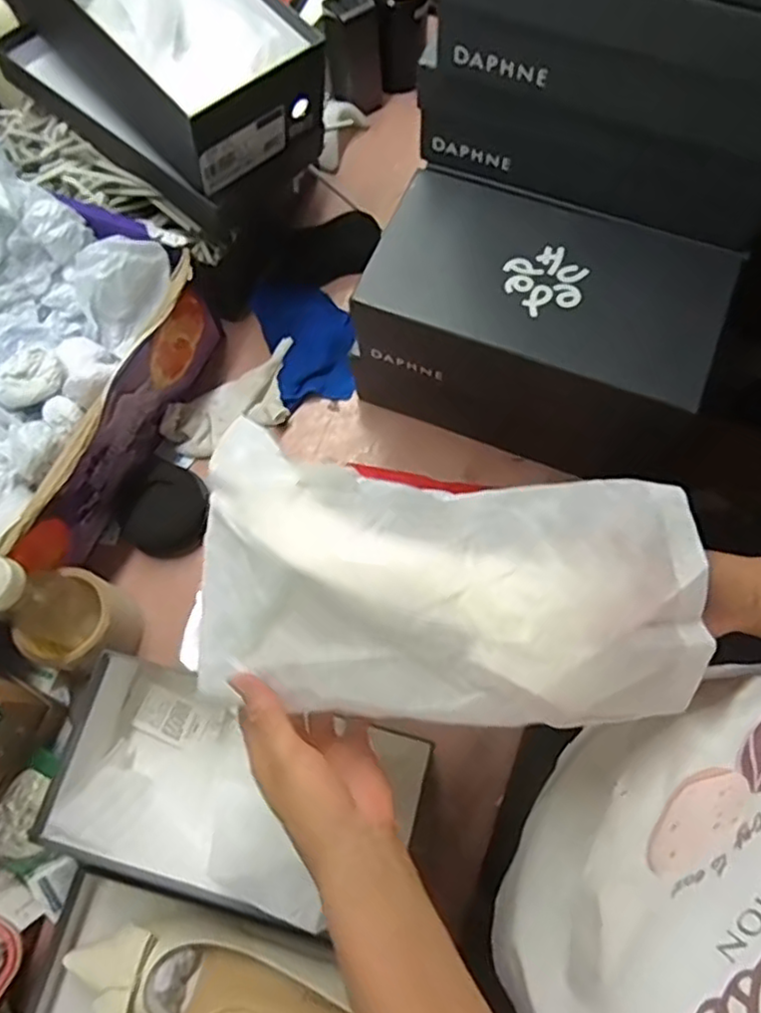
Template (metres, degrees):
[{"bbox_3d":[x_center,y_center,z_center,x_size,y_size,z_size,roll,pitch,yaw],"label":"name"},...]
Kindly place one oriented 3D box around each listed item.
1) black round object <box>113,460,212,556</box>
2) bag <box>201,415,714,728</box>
[{"bbox_3d":[-0.222,0.002,0.685,0.088,0.046,0.090,-1,70,2],"label":"black round object"},{"bbox_3d":[0.022,0.044,0.383,0.289,0.049,0.149,6,70,20],"label":"bag"}]

